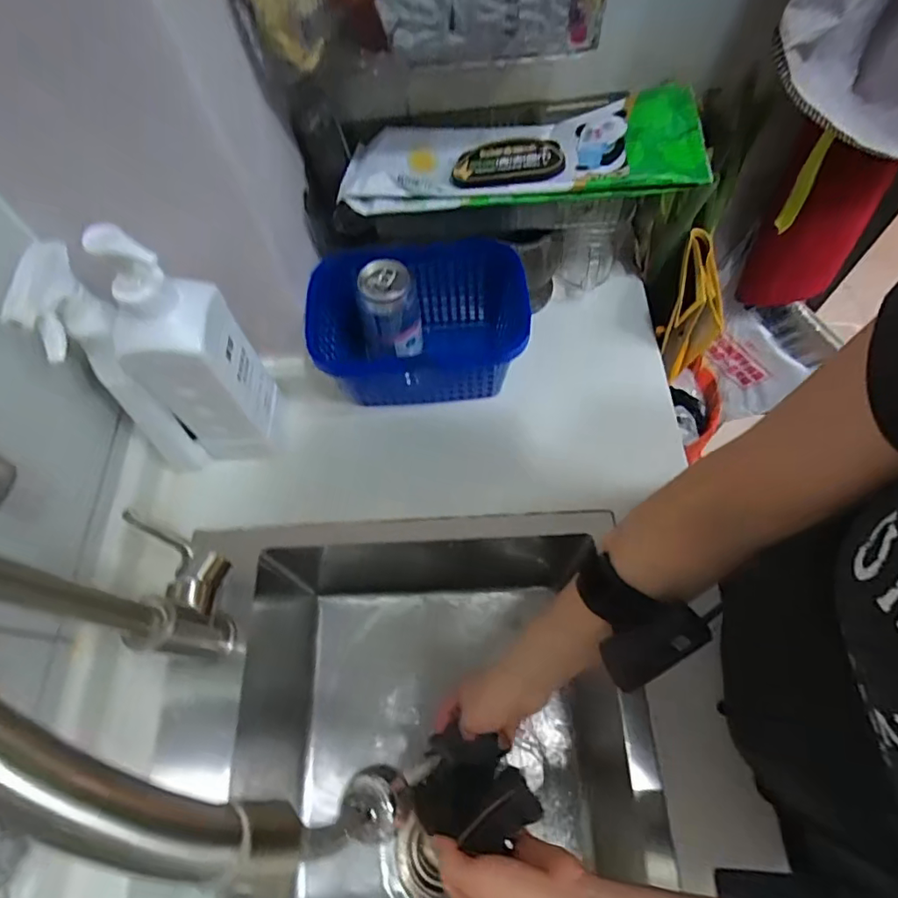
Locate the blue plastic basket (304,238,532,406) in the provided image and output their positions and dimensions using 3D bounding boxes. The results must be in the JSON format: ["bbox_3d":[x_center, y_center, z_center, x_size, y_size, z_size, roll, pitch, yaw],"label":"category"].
[{"bbox_3d":[-0.032,-0.139,0.606,0.229,0.128,0.123,-5,62,1],"label":"blue plastic basket"}]

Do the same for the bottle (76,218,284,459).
[{"bbox_3d":[-0.236,-0.088,0.496,0.082,0.276,0.080,-4,62,2],"label":"bottle"}]

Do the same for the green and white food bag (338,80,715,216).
[{"bbox_3d":[0.068,-0.300,0.533,0.359,0.052,0.117,2,63,5],"label":"green and white food bag"}]

